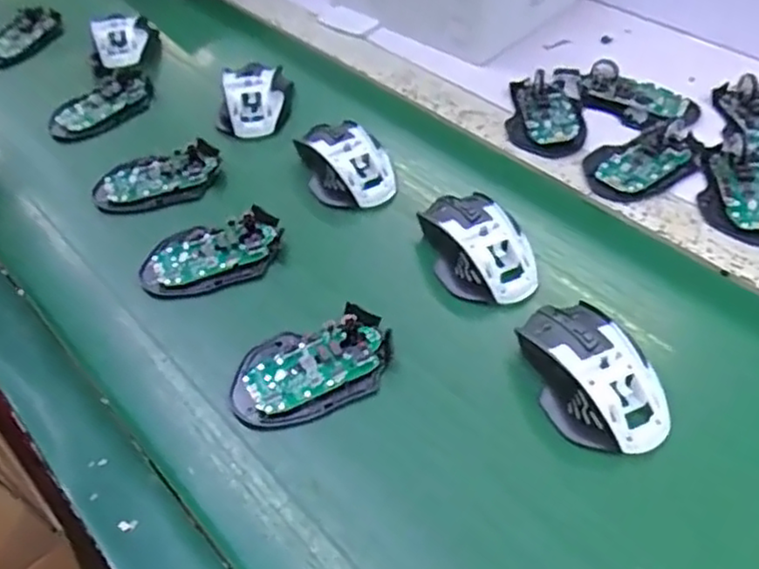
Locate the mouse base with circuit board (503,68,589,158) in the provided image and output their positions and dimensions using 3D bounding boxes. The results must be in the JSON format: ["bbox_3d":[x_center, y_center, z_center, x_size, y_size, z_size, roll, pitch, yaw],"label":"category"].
[{"bbox_3d":[0.159,-0.162,0.661,0.071,0.019,0.102,-3,55,9],"label":"mouse base with circuit board"}]

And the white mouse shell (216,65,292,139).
[{"bbox_3d":[-0.125,-0.186,0.696,0.070,0.045,0.076,-4,39,-2],"label":"white mouse shell"}]

